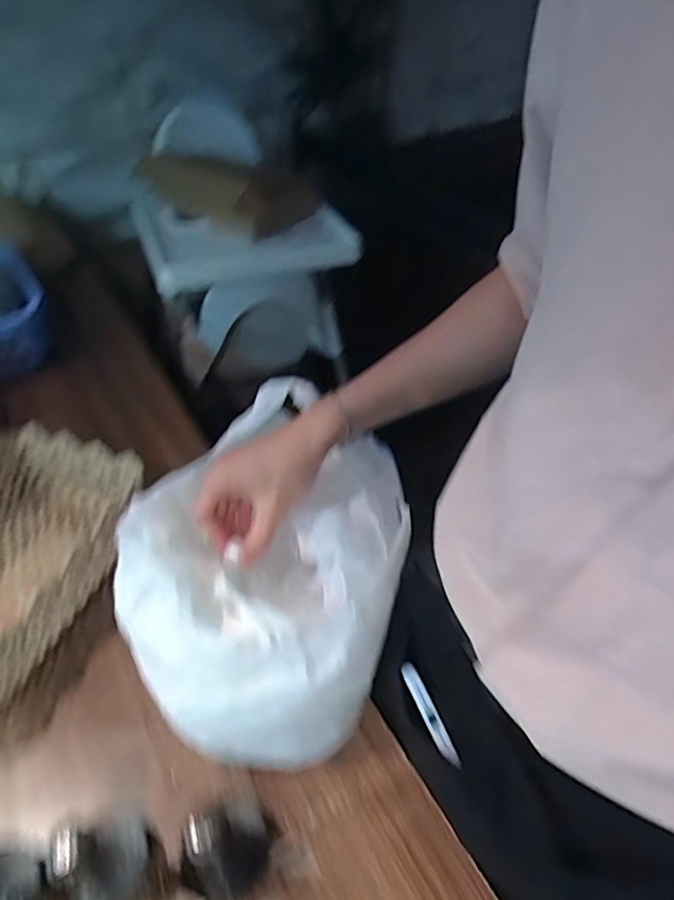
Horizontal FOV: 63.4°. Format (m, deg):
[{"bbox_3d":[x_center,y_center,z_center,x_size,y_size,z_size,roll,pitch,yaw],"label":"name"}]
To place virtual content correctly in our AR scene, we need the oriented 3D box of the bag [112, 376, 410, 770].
[{"bbox_3d":[-0.062,0.101,0.491,0.225,0.191,0.271,10,46,10],"label":"bag"}]

